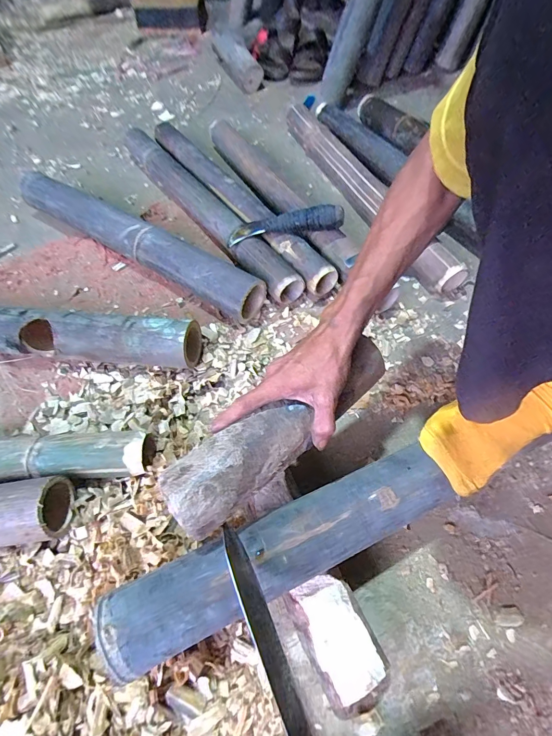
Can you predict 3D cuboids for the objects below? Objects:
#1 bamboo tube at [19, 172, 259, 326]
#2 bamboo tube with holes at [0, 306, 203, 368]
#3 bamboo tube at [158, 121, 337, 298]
[{"bbox_3d":[-0.283,-0.255,0.683,0.598,0.065,0.077,31,66,19],"label":"bamboo tube"},{"bbox_3d":[-0.358,-0.048,0.575,0.491,0.078,0.068,5,61,6],"label":"bamboo tube with holes"},{"bbox_3d":[-0.098,-0.367,0.761,0.069,0.064,0.635,-32,64,-15],"label":"bamboo tube"}]

